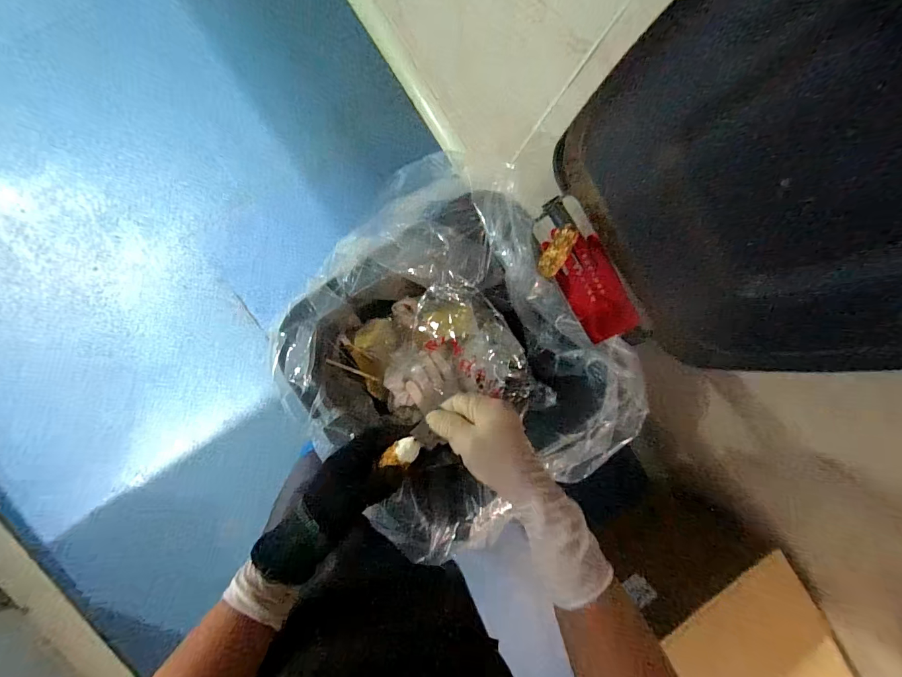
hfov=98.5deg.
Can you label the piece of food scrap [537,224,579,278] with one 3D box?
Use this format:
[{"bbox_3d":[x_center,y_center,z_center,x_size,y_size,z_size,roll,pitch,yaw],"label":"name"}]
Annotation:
[{"bbox_3d":[0.149,-0.121,0.545,0.030,0.013,0.073,29,101,-8],"label":"piece of food scrap"}]

